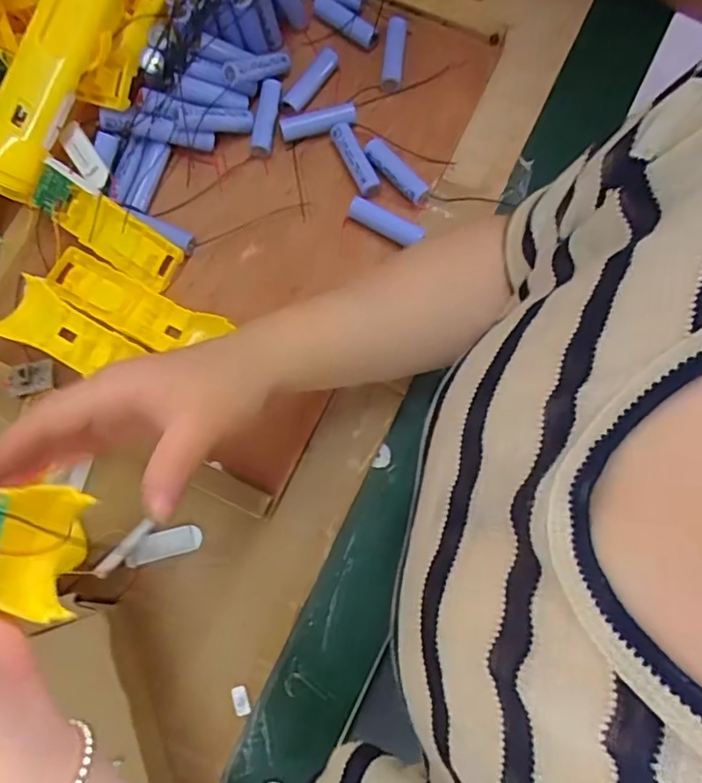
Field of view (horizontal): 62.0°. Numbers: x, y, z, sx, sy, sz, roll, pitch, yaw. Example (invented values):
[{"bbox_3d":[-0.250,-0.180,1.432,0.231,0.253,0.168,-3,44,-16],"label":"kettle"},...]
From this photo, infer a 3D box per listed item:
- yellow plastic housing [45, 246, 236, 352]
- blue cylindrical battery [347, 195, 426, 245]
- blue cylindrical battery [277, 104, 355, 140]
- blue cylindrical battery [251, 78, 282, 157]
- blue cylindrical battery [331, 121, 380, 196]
[{"bbox_3d":[-0.174,-0.068,0.469,0.150,0.020,0.042,26,79,7],"label":"yellow plastic housing"},{"bbox_3d":[0.029,-0.140,0.483,0.065,0.016,0.018,28,80,8],"label":"blue cylindrical battery"},{"bbox_3d":[-0.028,-0.232,0.504,0.066,0.021,0.016,-14,77,-1],"label":"blue cylindrical battery"},{"bbox_3d":[-0.074,-0.235,0.503,0.021,0.022,0.065,11,78,4],"label":"blue cylindrical battery"},{"bbox_3d":[0.003,-0.197,0.493,0.017,0.016,0.068,-24,78,-4],"label":"blue cylindrical battery"}]

